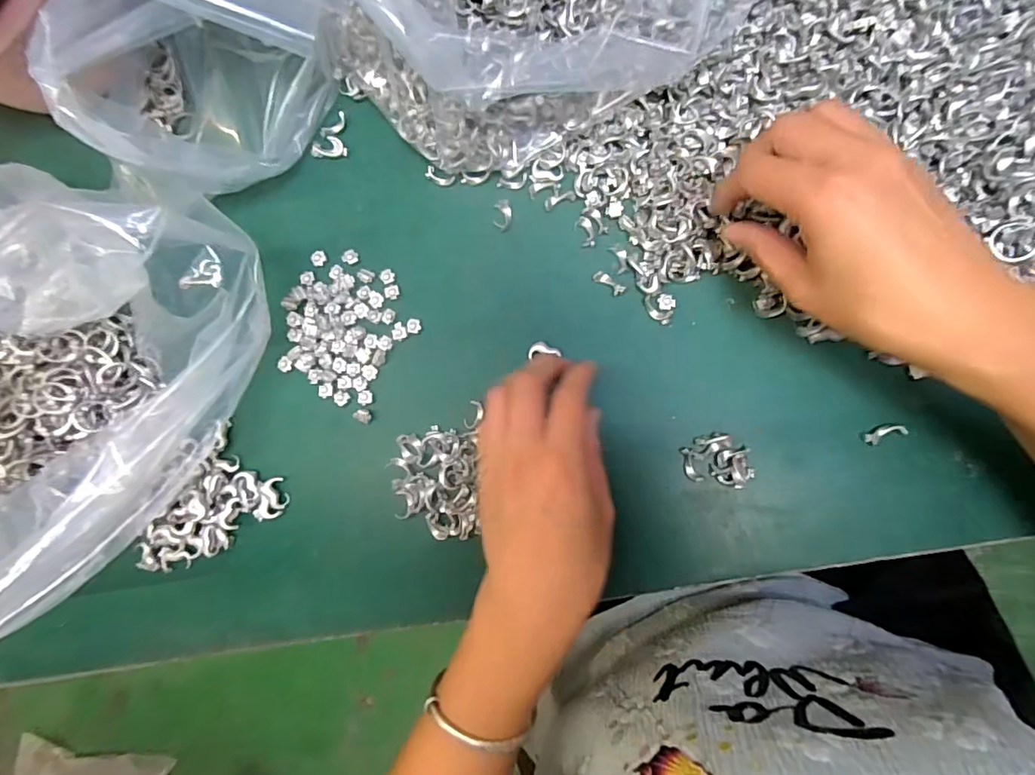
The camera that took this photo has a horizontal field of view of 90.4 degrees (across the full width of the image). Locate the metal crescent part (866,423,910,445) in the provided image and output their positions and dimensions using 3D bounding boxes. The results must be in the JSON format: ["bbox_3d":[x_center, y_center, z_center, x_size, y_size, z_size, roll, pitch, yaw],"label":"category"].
[{"bbox_3d":[0.200,0.025,0.279,0.021,0.007,0.010,-23,85,19],"label":"metal crescent part"}]

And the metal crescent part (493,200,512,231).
[{"bbox_3d":[-0.009,-0.107,0.318,0.011,0.004,0.019,0,88,8],"label":"metal crescent part"}]

